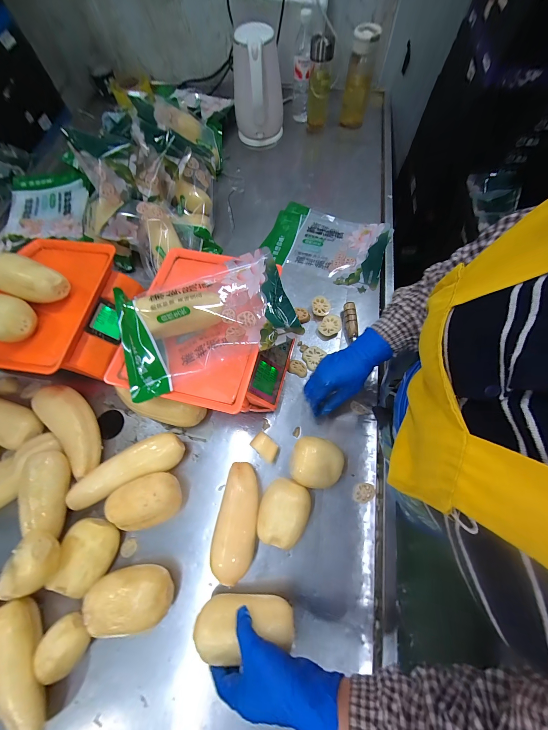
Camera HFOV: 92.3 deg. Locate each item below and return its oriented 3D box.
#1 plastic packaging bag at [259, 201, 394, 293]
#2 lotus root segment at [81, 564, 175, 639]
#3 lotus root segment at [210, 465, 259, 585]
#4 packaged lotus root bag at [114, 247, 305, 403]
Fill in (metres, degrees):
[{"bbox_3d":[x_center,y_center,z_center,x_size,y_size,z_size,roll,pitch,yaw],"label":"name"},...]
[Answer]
[{"bbox_3d":[0.133,-0.322,0.683,0.310,0.041,0.217,22,69,11],"label":"plastic packaging bag"},{"bbox_3d":[-0.217,0.348,0.398,0.126,0.062,0.077,-7,67,-1],"label":"lotus root segment"},{"bbox_3d":[-0.058,0.256,0.440,0.063,0.057,0.167,9,68,6],"label":"lotus root segment"},{"bbox_3d":[-0.120,-0.071,0.432,0.292,0.075,0.162,-20,68,-6],"label":"packaged lotus root bag"}]

